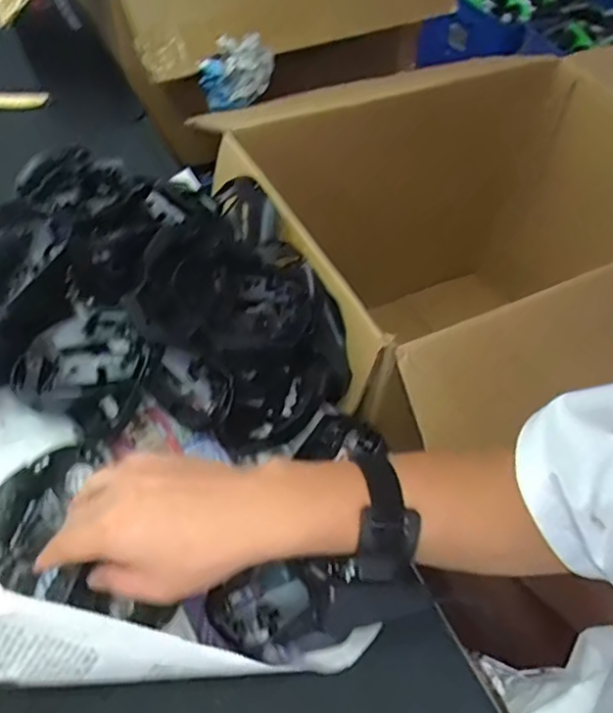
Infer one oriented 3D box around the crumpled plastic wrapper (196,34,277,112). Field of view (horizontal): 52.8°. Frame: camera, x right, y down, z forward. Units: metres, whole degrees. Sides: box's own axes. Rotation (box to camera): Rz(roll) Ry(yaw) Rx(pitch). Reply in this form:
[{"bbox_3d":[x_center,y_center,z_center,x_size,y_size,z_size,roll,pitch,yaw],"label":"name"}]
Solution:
[{"bbox_3d":[-0.095,-0.377,0.830,0.099,0.078,0.059,-1,49,-6],"label":"crumpled plastic wrapper"}]

